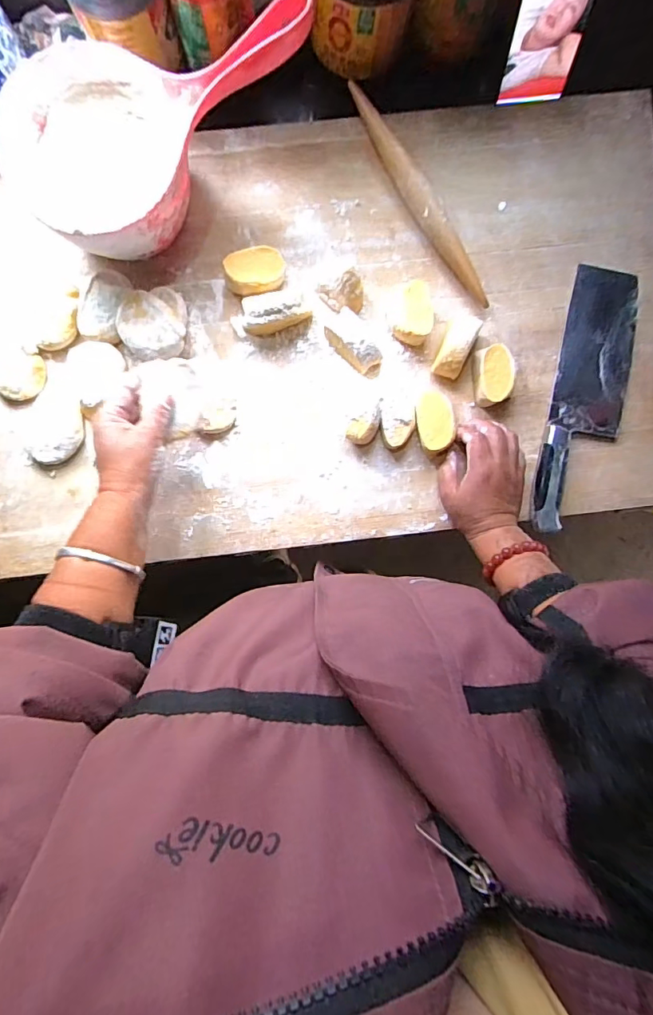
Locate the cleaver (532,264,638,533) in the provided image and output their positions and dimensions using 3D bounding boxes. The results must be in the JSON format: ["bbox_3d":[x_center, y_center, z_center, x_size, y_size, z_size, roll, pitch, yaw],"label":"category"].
[{"bbox_3d":[0.269,-0.110,0.494,0.074,0.017,0.272,11,89,-1],"label":"cleaver"}]

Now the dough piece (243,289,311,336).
[{"bbox_3d":[-0.050,-0.195,0.482,0.066,0.031,0.039,-6,90,-2],"label":"dough piece"}]

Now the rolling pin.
[{"bbox_3d":[0.094,-0.311,0.487,0.026,0.031,0.242,-32,91,-1],"label":"rolling pin"}]

